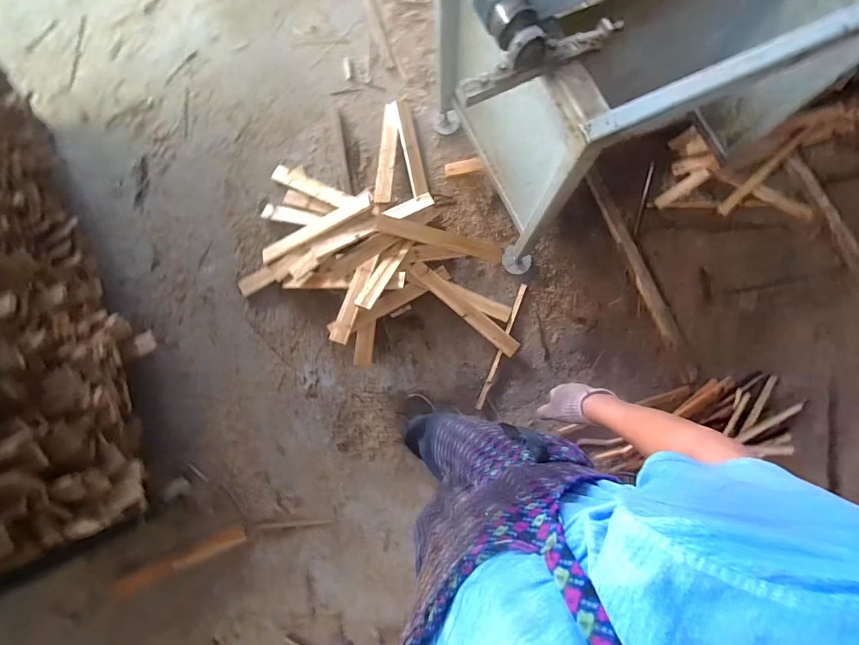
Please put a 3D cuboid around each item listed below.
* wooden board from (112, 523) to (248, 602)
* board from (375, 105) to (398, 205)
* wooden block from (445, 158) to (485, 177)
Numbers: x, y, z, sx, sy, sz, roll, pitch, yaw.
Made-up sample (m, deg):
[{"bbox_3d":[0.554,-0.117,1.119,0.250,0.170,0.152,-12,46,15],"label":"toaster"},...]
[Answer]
[{"bbox_3d":[-0.848,0.817,1.290,0.422,0.036,0.065,-21,84,-14],"label":"wooden board"},{"bbox_3d":[-0.170,-0.691,1.528,0.067,0.029,0.488,2,73,3],"label":"board"},{"bbox_3d":[0.144,-0.648,1.563,0.156,0.021,0.053,-14,85,2],"label":"wooden block"}]

